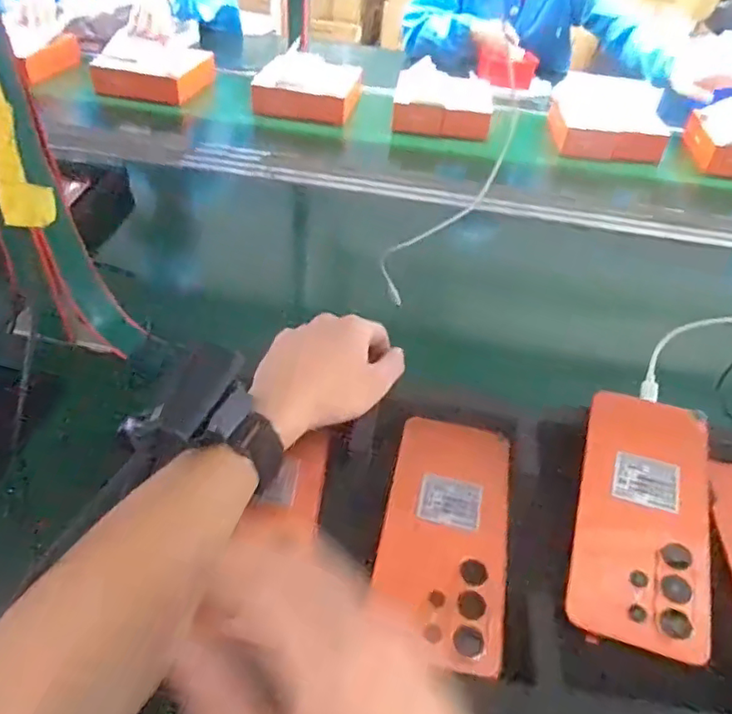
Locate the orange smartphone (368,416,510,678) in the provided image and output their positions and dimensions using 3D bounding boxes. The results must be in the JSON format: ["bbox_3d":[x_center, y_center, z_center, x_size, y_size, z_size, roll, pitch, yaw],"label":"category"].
[{"bbox_3d":[0.051,0.106,0.367,0.076,0.007,0.161,11,43,6],"label":"orange smartphone"}]

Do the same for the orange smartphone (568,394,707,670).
[{"bbox_3d":[0.179,0.097,0.374,0.077,0.005,0.171,13,53,16],"label":"orange smartphone"}]

